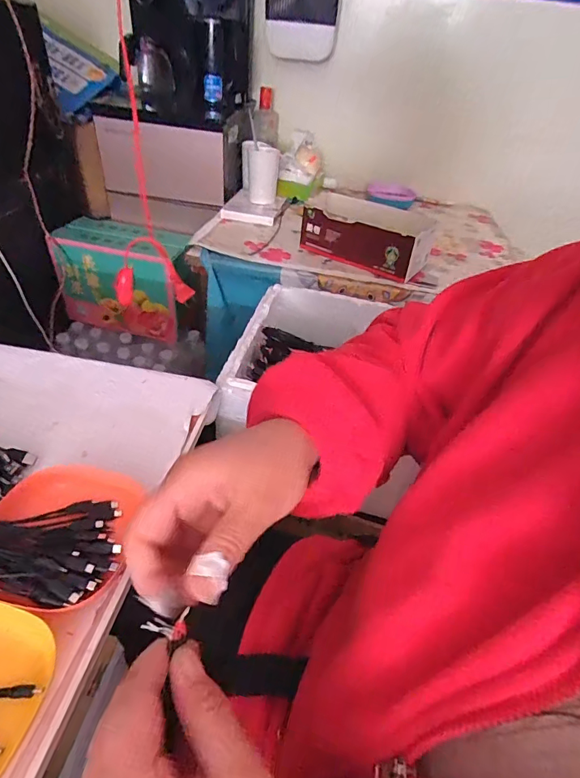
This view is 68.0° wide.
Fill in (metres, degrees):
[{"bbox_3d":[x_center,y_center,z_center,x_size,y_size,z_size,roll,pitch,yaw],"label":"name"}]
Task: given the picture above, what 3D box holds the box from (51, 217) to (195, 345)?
[{"bbox_3d":[-0.415,-0.296,1.150,0.322,0.246,0.186,15,41,8],"label":"box"}]

